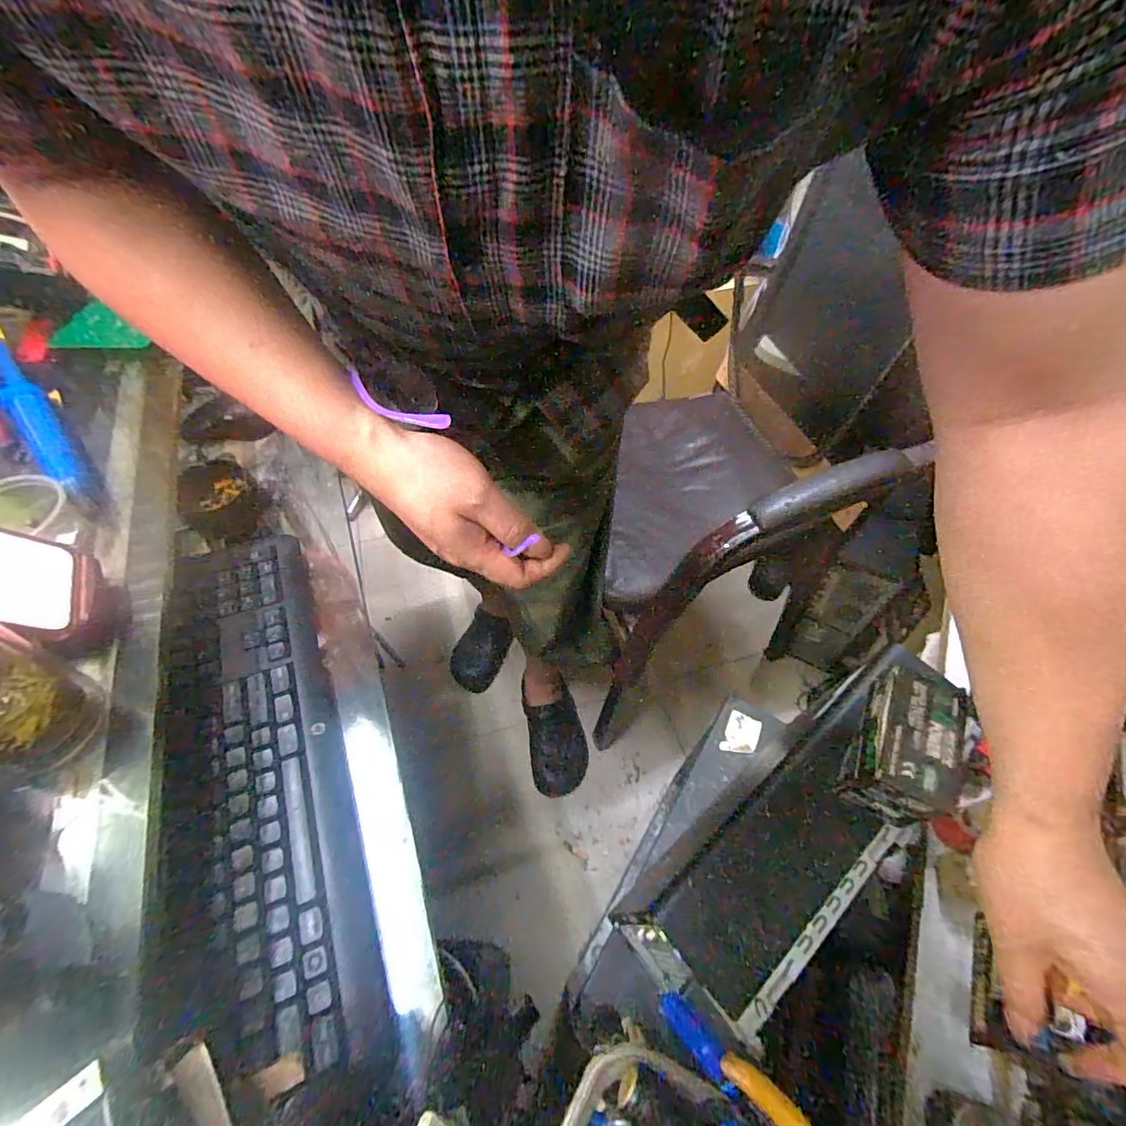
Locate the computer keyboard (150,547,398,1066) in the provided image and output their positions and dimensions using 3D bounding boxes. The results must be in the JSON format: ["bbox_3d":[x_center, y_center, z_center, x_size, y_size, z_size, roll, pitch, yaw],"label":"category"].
[{"bbox_3d":[-0.253,0.147,0.418,0.122,0.033,0.430,-20,57,-14],"label":"computer keyboard"}]

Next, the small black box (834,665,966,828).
[{"bbox_3d":[0.227,0.124,0.355,0.054,0.059,0.088,25,58,17],"label":"small black box"}]

